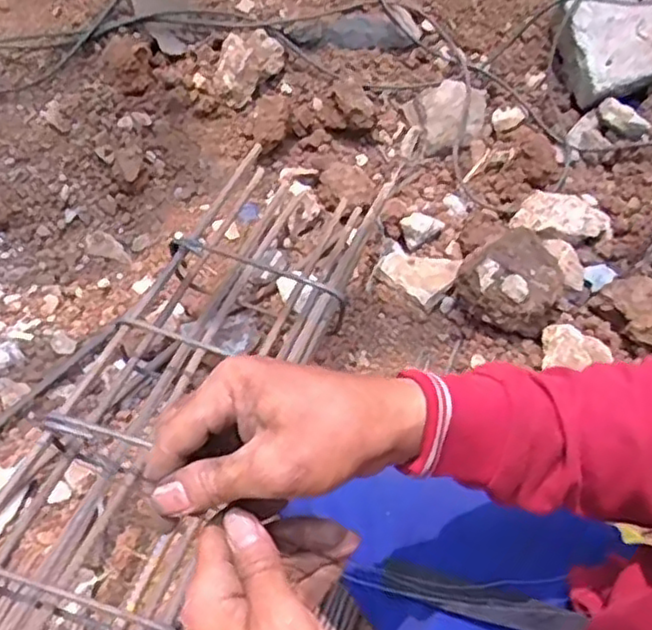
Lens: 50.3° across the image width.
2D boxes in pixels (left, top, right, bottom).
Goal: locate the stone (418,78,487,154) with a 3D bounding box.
[{"bbox_3d":[0.236,-0.355,1.275,0.125,0.112,0.095,-11,53,-7],"label":"stone"}]

